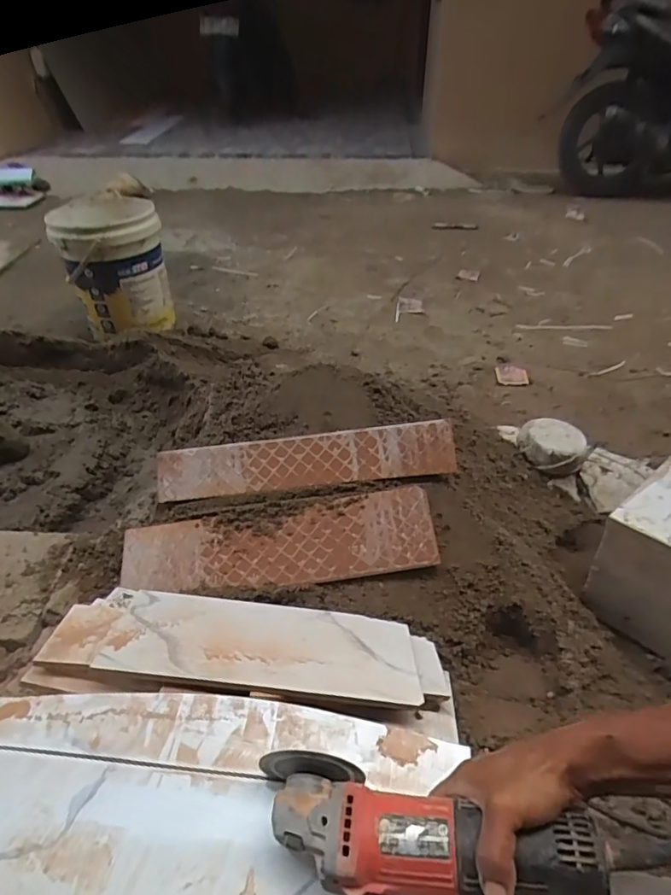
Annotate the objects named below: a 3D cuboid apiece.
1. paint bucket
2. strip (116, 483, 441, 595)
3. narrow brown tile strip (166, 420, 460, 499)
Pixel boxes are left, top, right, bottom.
[{"bbox_3d":[-0.673,-0.553,1.560,0.299,0.356,0.301,-16,45,-15],"label":"paint bucket"},{"bbox_3d":[-0.099,0.156,0.784,0.493,0.010,0.126,-9,63,7],"label":"strip"},{"bbox_3d":[-0.057,0.021,0.824,0.494,0.018,0.086,-6,78,7],"label":"narrow brown tile strip"}]

